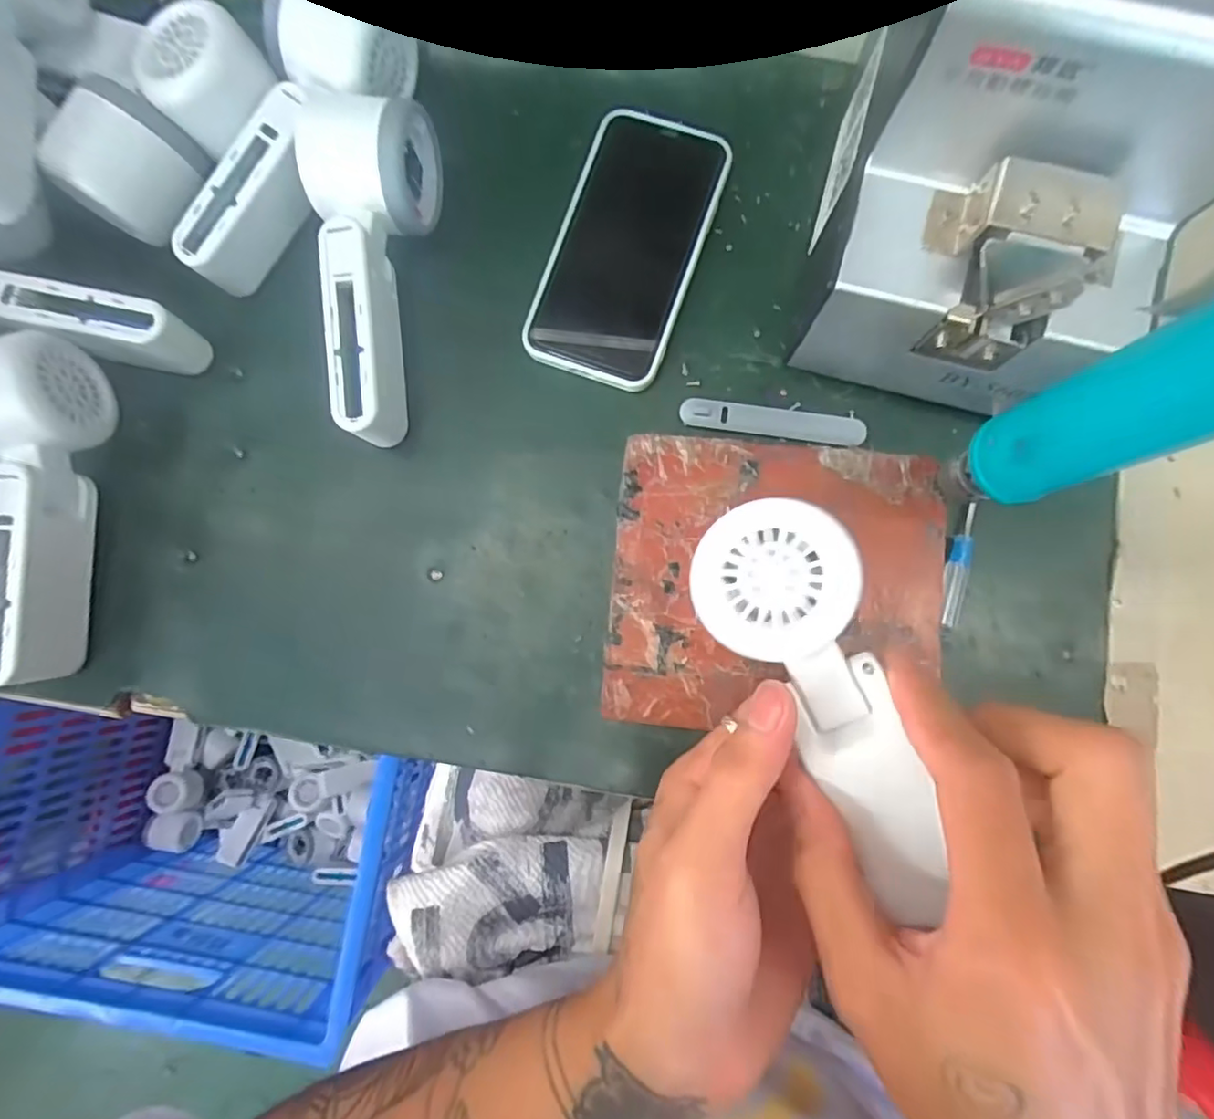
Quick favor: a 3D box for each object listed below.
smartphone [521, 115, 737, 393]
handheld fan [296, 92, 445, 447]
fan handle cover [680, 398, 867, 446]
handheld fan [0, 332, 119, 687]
[{"bbox_3d":[0.011,-0.166,0.314,0.074,0.006,0.146,18,84,4],"label":"smartphone"},{"bbox_3d":[-0.120,-0.144,0.297,0.055,0.051,0.168,2,84,2],"label":"handheld fan"},{"bbox_3d":[0.086,-0.072,0.310,0.093,0.005,0.016,7,83,3],"label":"fan handle cover"},{"bbox_3d":[-0.280,-0.024,0.286,0.048,0.053,0.164,-6,84,1],"label":"handheld fan"}]

